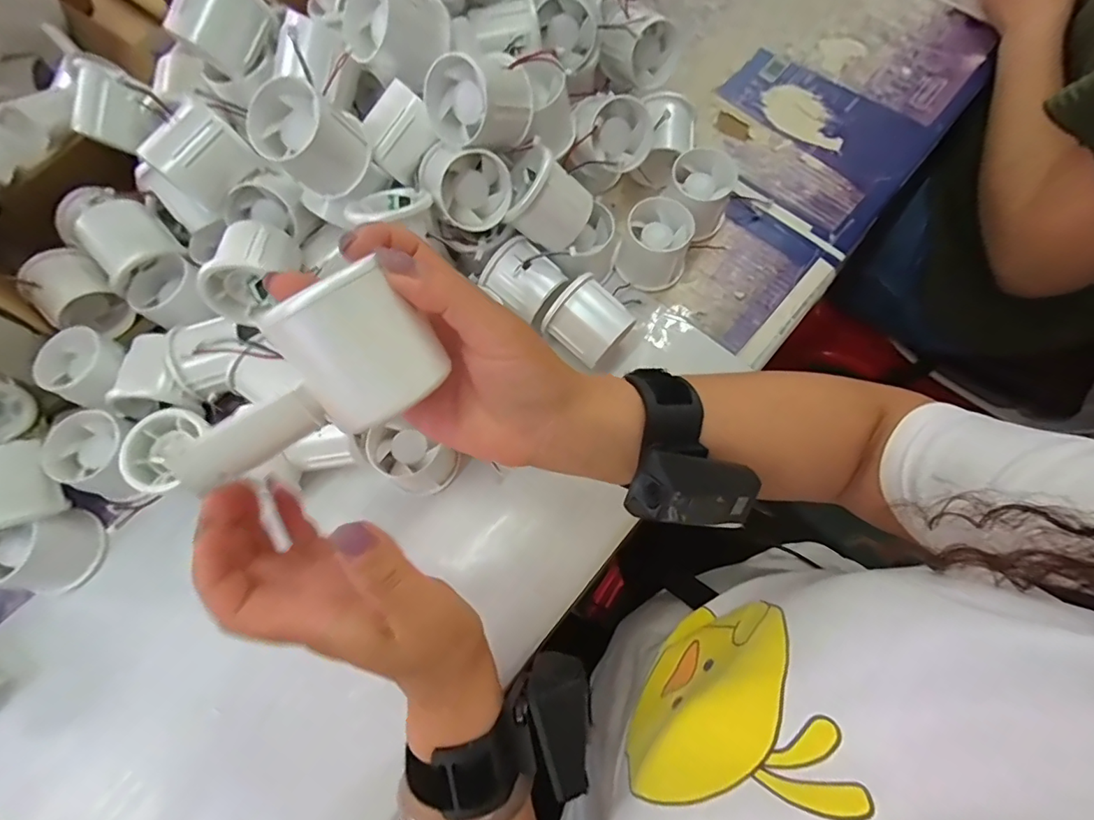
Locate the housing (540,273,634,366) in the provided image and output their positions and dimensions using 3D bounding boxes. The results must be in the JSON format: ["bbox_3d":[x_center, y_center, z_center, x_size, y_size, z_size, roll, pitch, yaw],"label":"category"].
[{"bbox_3d":[0.031,-0.062,0.392,0.053,0.048,0.048,41,77,13],"label":"housing"}]

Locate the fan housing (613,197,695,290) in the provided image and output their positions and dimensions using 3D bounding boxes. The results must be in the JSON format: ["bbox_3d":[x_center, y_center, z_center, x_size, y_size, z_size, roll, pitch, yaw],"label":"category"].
[{"bbox_3d":[0.085,-0.130,0.408,0.055,0.048,0.052,28,75,10],"label":"fan housing"}]

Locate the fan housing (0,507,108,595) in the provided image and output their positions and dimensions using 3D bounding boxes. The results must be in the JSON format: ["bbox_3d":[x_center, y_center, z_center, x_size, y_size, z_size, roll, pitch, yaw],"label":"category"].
[{"bbox_3d":[-0.349,0.099,0.350,0.056,0.042,0.049,-33,74,-9],"label":"fan housing"}]

